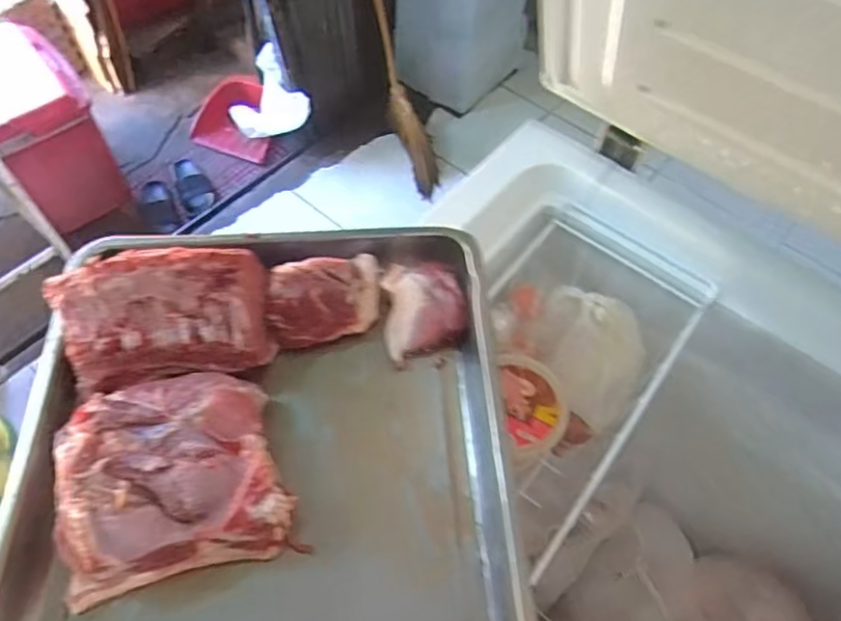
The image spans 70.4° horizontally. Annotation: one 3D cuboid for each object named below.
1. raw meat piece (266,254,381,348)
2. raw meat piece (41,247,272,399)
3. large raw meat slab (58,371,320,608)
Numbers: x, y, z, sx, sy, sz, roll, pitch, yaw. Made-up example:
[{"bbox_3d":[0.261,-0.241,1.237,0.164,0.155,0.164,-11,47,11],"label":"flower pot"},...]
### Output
[{"bbox_3d":[-0.089,-0.014,0.567,0.112,0.046,0.070,-18,61,-13],"label":"raw meat piece"},{"bbox_3d":[-0.227,0.002,0.529,0.179,0.071,0.113,-9,59,-7],"label":"raw meat piece"},{"bbox_3d":[-0.195,0.128,0.474,0.165,0.052,0.151,-12,60,-10],"label":"large raw meat slab"}]

